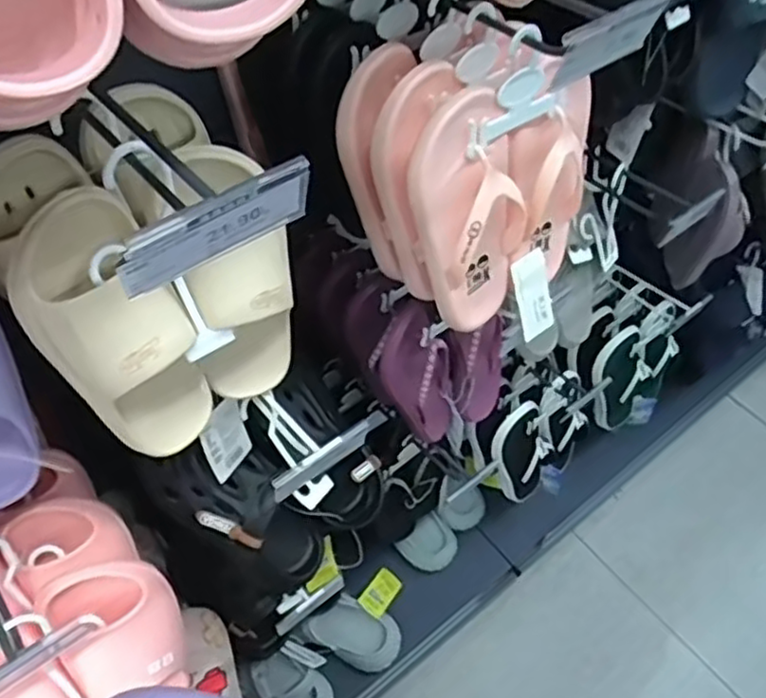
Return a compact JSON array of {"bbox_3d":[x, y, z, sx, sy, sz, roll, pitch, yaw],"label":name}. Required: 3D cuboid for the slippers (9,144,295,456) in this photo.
[{"bbox_3d":[-0.159,-0.023,0.536,0.184,0.216,0.080,-31,60,-23],"label":"slippers"}]

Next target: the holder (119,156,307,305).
[{"bbox_3d":[-0.083,-0.062,0.353,0.107,0.042,0.012,-34,61,-24],"label":"holder"}]

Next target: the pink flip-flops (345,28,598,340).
[{"bbox_3d":[0.078,-0.163,0.644,0.179,0.215,0.152,-35,61,-25],"label":"pink flip-flops"}]

